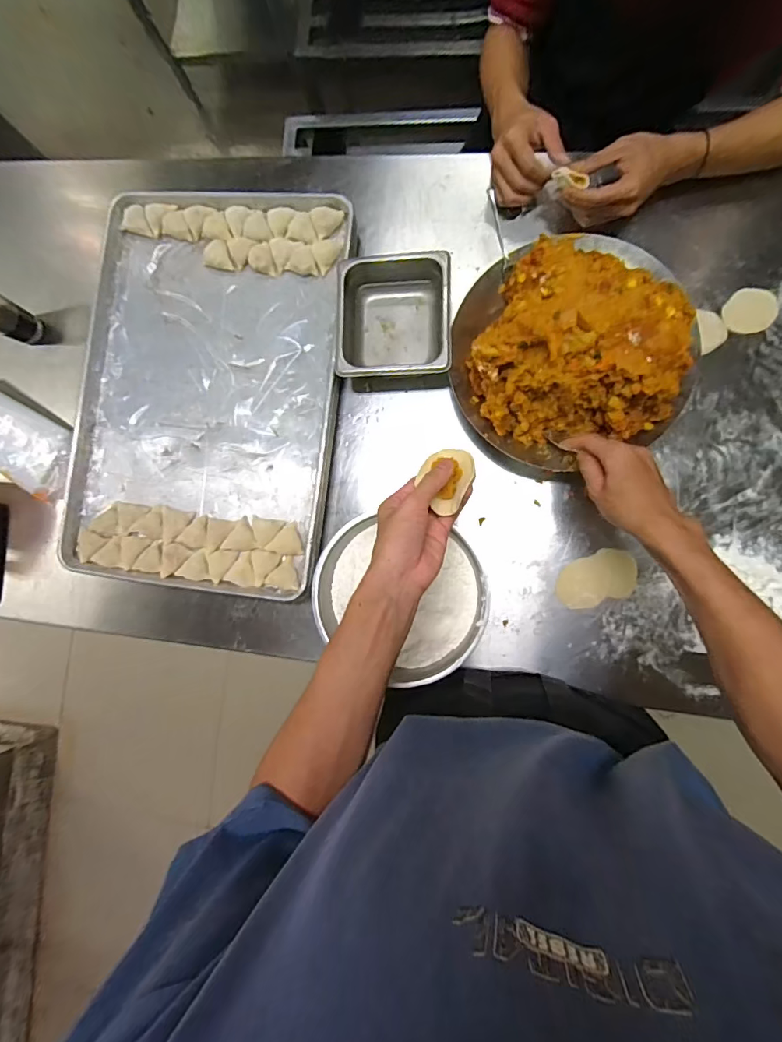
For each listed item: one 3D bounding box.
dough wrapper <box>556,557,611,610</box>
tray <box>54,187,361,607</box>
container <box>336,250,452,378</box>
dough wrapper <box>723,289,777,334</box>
[{"bbox_3d":[0.266,0.087,0.625,0.063,0.009,0.073,38,92,9],"label":"dough wrapper"},{"bbox_3d":[-0.279,-0.201,0.692,0.402,0.042,0.602,6,87,9],"label":"tray"},{"bbox_3d":[0.006,-0.287,0.651,0.153,0.067,0.170,-1,86,8],"label":"container"},{"bbox_3d":[0.496,-0.290,0.625,0.075,0.009,0.060,-45,81,3],"label":"dough wrapper"}]

